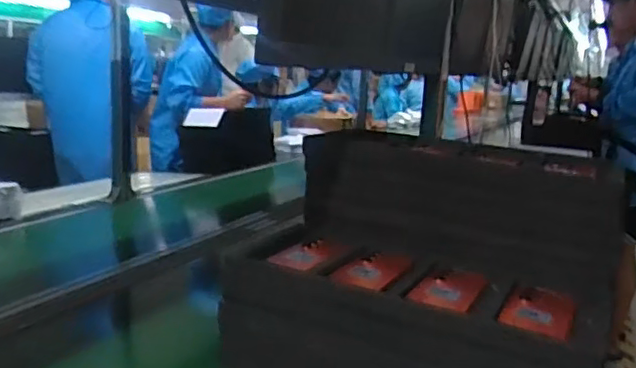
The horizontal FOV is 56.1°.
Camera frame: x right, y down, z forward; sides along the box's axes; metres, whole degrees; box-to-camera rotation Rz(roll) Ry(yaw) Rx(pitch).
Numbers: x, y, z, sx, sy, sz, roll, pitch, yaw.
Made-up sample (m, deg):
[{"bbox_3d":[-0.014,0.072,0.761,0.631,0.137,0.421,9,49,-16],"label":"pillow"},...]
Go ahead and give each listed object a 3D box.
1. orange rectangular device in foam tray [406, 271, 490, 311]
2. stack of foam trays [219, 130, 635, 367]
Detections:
[{"bbox_3d":[0.180,0.144,0.823,0.083,0.009,0.138,8,12,25],"label":"orange rectangular device in foam tray"},{"bbox_3d":[0.172,0.123,0.886,0.487,0.310,0.410,10,13,31],"label":"stack of foam trays"}]

